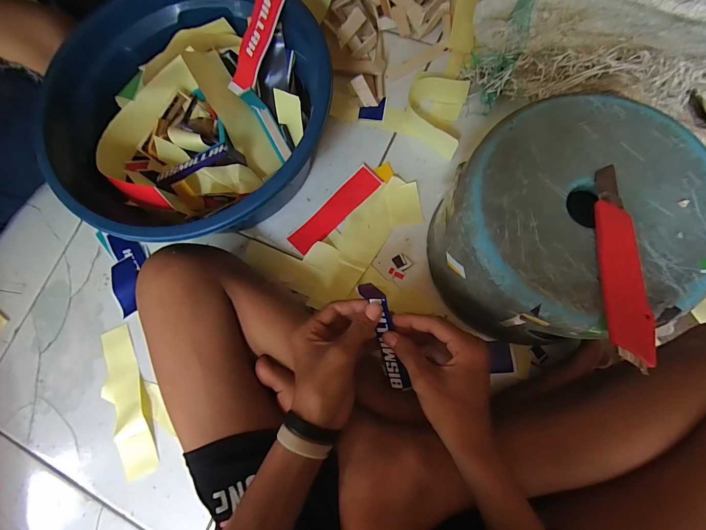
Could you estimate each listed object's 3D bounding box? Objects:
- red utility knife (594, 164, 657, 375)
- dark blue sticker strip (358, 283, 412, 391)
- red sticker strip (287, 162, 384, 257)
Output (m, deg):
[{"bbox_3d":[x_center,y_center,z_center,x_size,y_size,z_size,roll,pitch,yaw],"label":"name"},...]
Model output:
[{"bbox_3d":[0.224,-0.005,0.288,0.029,0.014,0.171,1,78,7],"label":"red utility knife"},{"bbox_3d":[0.034,0.081,0.376,0.022,0.041,0.120,-16,97,-4],"label":"dark blue sticker strip"},{"bbox_3d":[-0.025,-0.081,0.497,0.156,0.006,0.043,-45,73,-6],"label":"red sticker strip"}]

